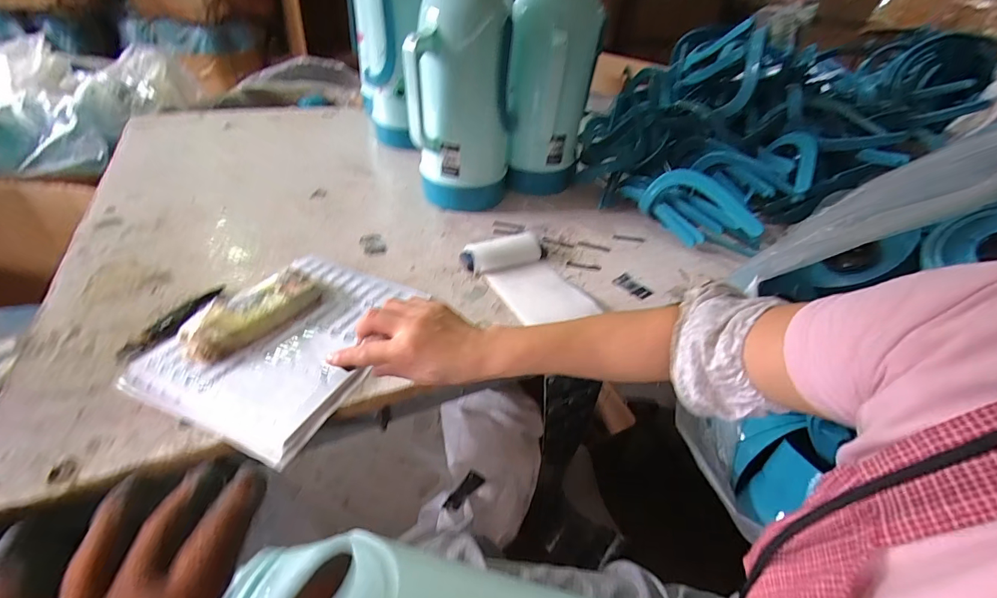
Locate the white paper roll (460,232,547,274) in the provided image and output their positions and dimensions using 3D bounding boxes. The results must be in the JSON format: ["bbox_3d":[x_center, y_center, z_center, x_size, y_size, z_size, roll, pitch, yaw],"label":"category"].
[{"bbox_3d":[0.009,-0.071,0.629,0.131,0.028,0.046,-12,42,-21],"label":"white paper roll"}]

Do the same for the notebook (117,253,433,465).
[{"bbox_3d":[-0.226,0.038,0.478,0.208,0.022,0.266,19,38,17],"label":"notebook"}]

